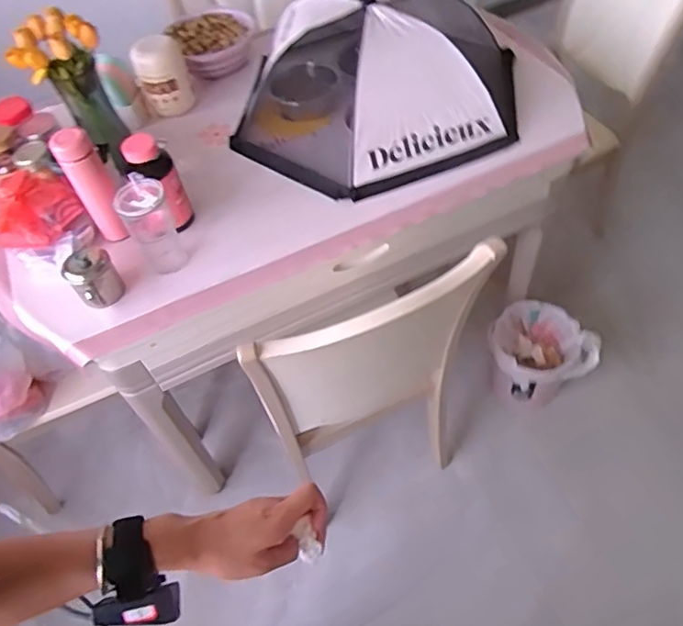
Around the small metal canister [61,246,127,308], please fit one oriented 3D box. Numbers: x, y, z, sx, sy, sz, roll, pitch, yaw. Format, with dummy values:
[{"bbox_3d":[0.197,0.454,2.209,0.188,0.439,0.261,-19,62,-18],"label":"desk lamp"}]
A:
[{"bbox_3d":[-0.431,-0.058,1.008,0.077,0.096,0.068,-34,58,-20],"label":"small metal canister"}]

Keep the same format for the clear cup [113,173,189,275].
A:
[{"bbox_3d":[-0.335,-0.153,1.021,0.077,0.170,0.085,-26,56,-14],"label":"clear cup"}]

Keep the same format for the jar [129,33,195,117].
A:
[{"bbox_3d":[-0.402,-0.533,1.300,0.109,0.147,0.116,-2,53,3],"label":"jar"}]

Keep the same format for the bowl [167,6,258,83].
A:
[{"bbox_3d":[-0.294,-0.639,1.378,0.189,0.097,0.153,-26,56,-14],"label":"bowl"}]

